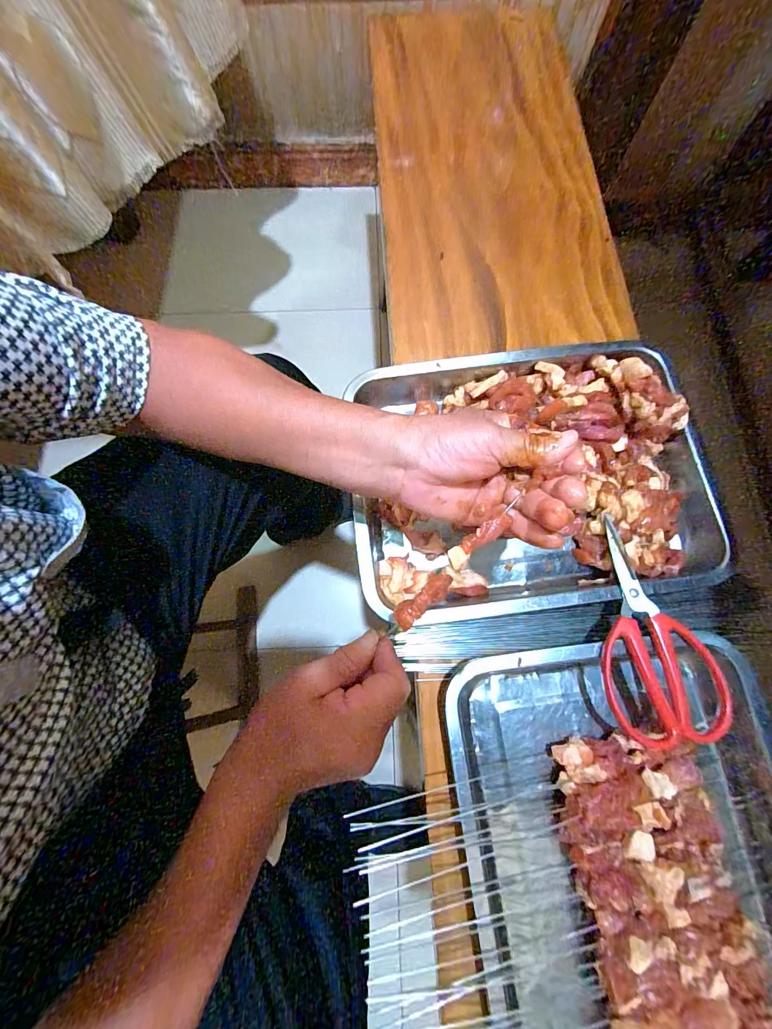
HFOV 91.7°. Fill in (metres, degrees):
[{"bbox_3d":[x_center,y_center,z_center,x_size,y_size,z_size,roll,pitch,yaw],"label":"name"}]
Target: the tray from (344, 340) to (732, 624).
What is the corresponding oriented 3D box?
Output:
[{"bbox_3d":[0.145,-0.044,0.374,0.354,0.071,0.259,-8,76,-3],"label":"tray"}]

